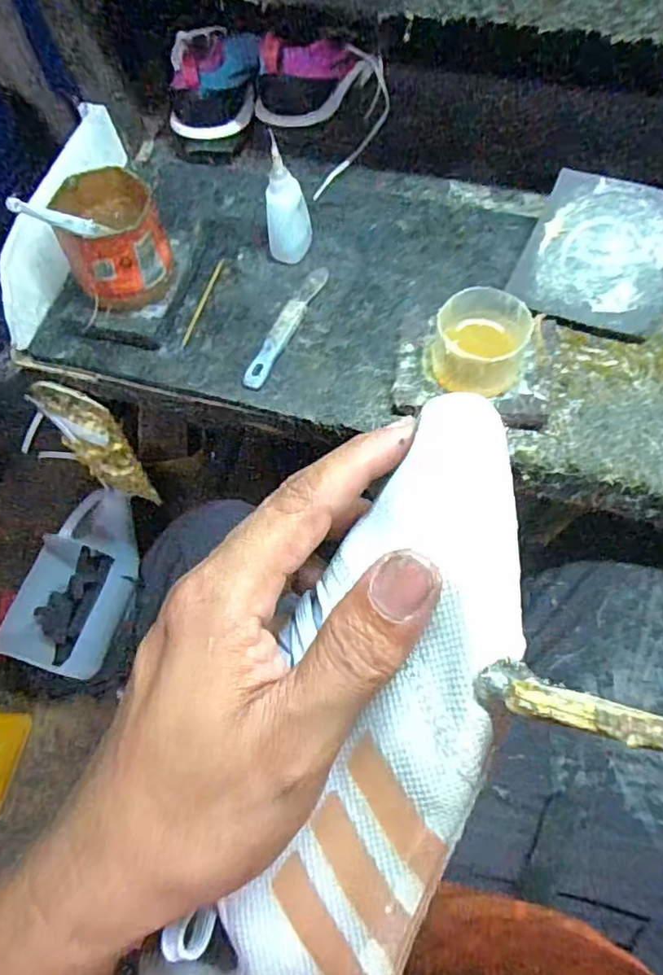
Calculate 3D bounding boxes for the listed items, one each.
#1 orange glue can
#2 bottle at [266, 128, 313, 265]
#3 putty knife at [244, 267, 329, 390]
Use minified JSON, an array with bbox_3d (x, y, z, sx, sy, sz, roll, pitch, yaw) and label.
[{"bbox_3d":[-0.176,-0.199,0.482,0.079,0.078,0.084,-30,69,-9],"label":"orange glue can"},{"bbox_3d":[-0.037,-0.233,0.489,0.035,0.101,0.030,-4,68,2],"label":"bottle"},{"bbox_3d":[-0.037,-0.138,0.497,0.019,0.013,0.135,21,71,11],"label":"putty knife"}]

